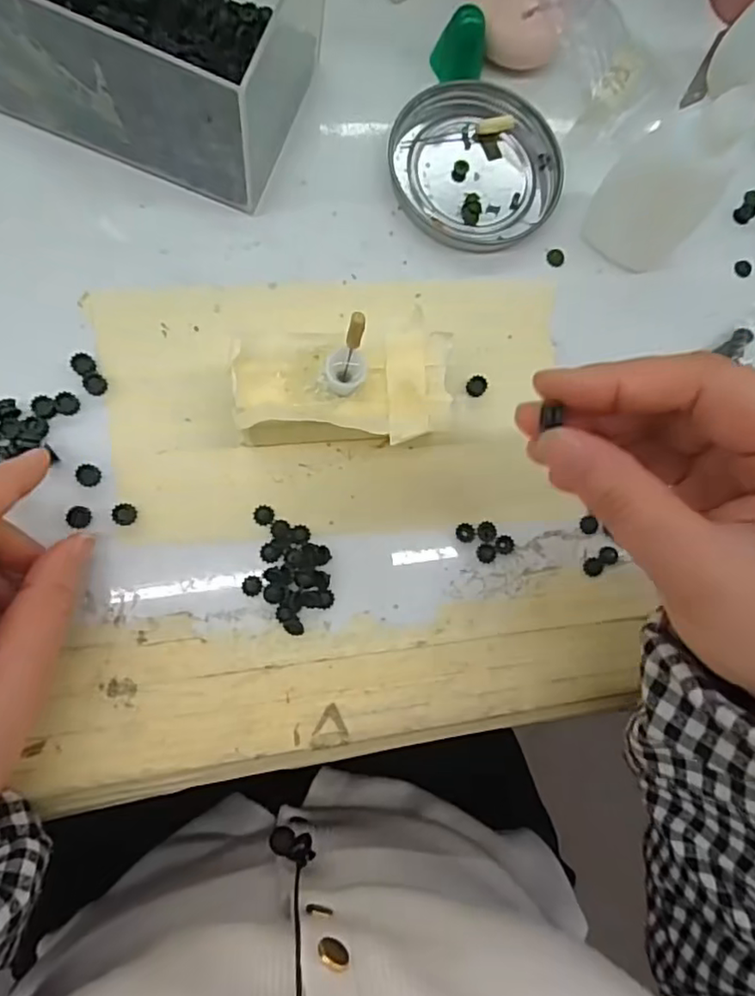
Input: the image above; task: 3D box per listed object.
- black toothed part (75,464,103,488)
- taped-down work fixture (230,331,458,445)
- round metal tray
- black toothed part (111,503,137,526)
[{"bbox_3d":[-0.114,-0.009,0.239,0.008,0.007,0.009,22,81,-5],"label":"black toothed part"},{"bbox_3d":[-0.015,-0.041,0.239,0.085,0.041,0.047,-2,83,-8],"label":"taped-down work fixture"},{"bbox_3d":[0.047,-0.153,0.278,0.078,0.008,0.078,1,84,-8],"label":"round metal tray"},{"bbox_3d":[-0.100,0.007,0.239,0.008,0.008,0.009,17,82,-6],"label":"black toothed part"}]

